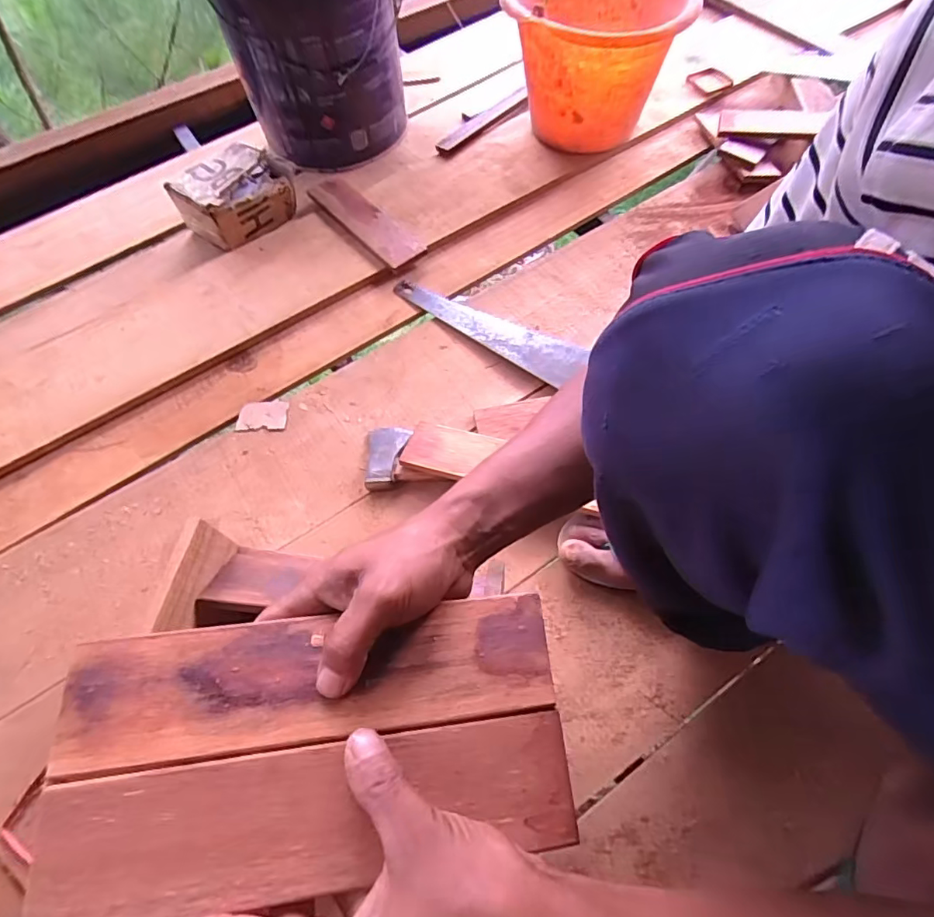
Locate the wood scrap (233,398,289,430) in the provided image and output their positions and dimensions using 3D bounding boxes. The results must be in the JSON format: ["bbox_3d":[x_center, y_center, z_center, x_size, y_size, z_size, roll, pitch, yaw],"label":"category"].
[{"bbox_3d":[-0.276,-0.059,0.695,0.065,0.004,0.046,-2,62,2],"label":"wood scrap"}]

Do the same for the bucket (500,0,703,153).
[{"bbox_3d":[0.210,-0.661,0.875,0.262,0.237,0.297,20,66,12],"label":"bucket"}]

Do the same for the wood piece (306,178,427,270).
[{"bbox_3d":[-0.166,-0.386,0.840,0.234,0.026,0.064,42,73,18],"label":"wood piece"}]

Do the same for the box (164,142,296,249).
[{"bbox_3d":[-0.371,-0.424,0.828,0.168,0.089,0.125,-39,68,-16],"label":"box"}]

